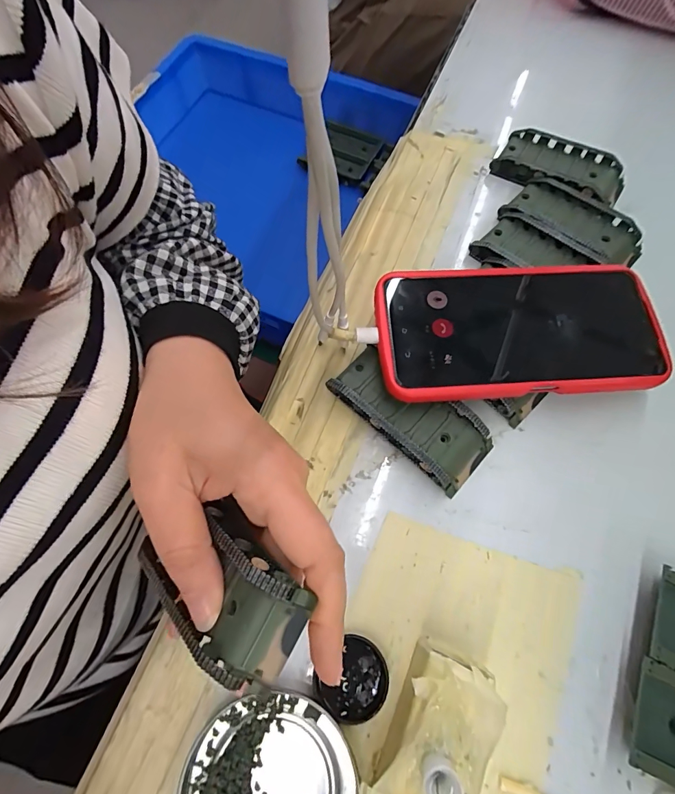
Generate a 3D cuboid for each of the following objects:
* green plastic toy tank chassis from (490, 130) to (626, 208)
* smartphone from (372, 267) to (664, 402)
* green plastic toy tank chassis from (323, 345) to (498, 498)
[{"bbox_3d":[0.175,-0.180,0.319,0.095,0.018,0.048,31,72,14],"label":"green plastic toy tank chassis"},{"bbox_3d":[0.107,-0.041,0.239,0.165,0.007,0.079,-3,70,-3],"label":"smartphone"},{"bbox_3d":[0.043,0.012,0.241,0.095,0.024,0.042,37,73,16],"label":"green plastic toy tank chassis"}]

